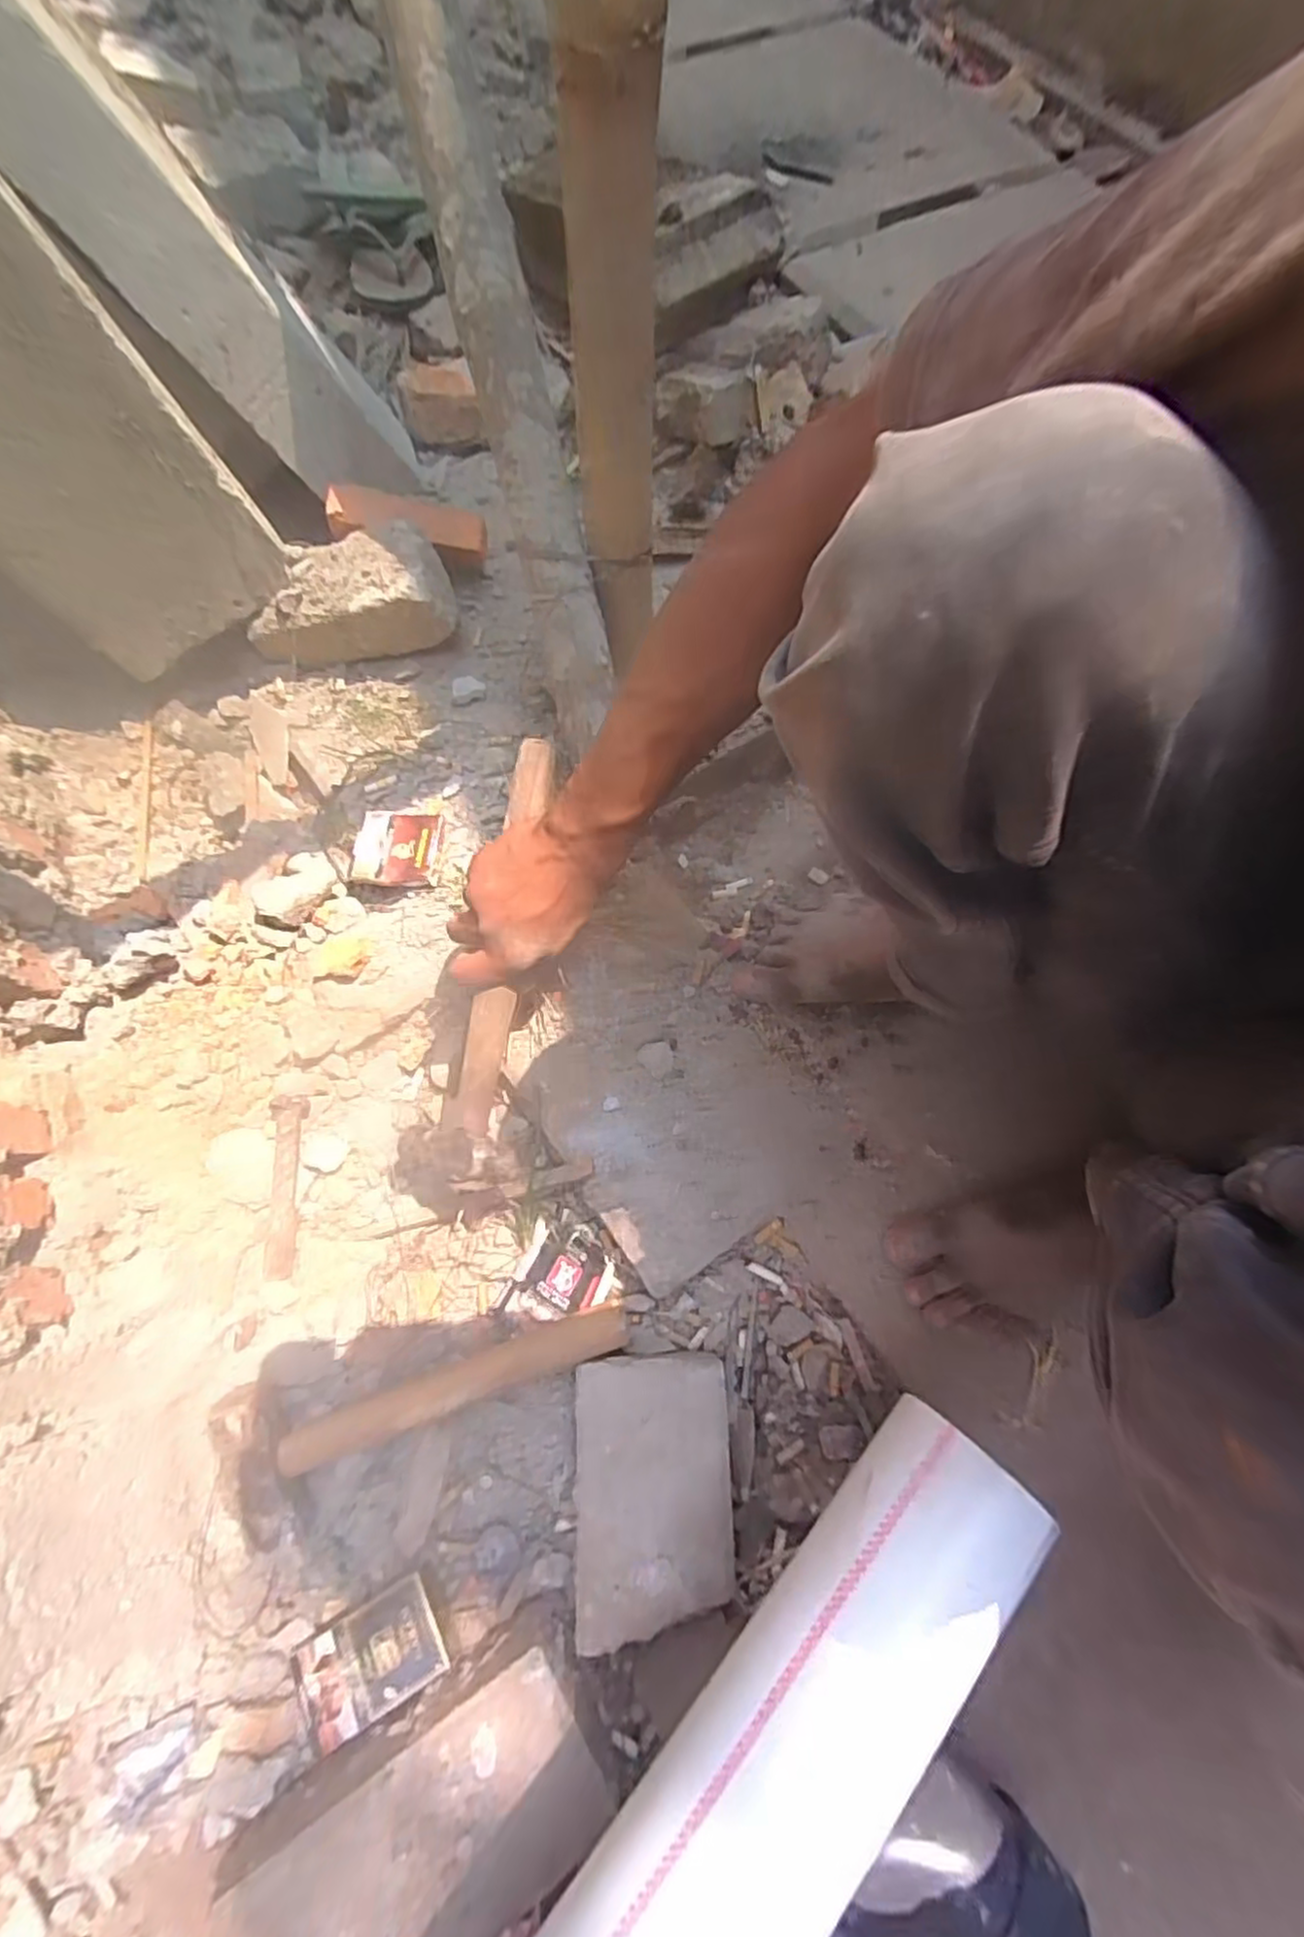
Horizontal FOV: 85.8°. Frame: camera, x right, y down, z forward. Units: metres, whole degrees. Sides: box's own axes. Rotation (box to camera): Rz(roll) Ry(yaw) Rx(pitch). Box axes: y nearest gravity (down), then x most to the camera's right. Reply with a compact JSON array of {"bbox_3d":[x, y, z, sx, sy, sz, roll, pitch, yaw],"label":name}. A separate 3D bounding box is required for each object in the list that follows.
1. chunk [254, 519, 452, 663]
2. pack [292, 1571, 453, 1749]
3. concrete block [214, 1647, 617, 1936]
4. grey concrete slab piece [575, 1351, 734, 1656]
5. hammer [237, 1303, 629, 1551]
[{"bbox_3d":[-0.311,-0.388,0.735,0.208,0.093,0.105,-1,69,1],"label":"chunk"},{"bbox_3d":[-0.182,0.446,0.454,0.090,0.019,0.055,-27,71,-8],"label":"pack"},{"bbox_3d":[-0.132,0.505,0.401,0.206,0.045,0.110,-30,70,-11],"label":"concrete block"},{"bbox_3d":[0.001,0.356,0.480,0.106,0.024,0.159,2,75,-12],"label":"grey concrete slab piece"},{"bbox_3d":[-0.158,0.280,0.497,0.271,0.058,0.101,-25,71,-8],"label":"hammer"}]

